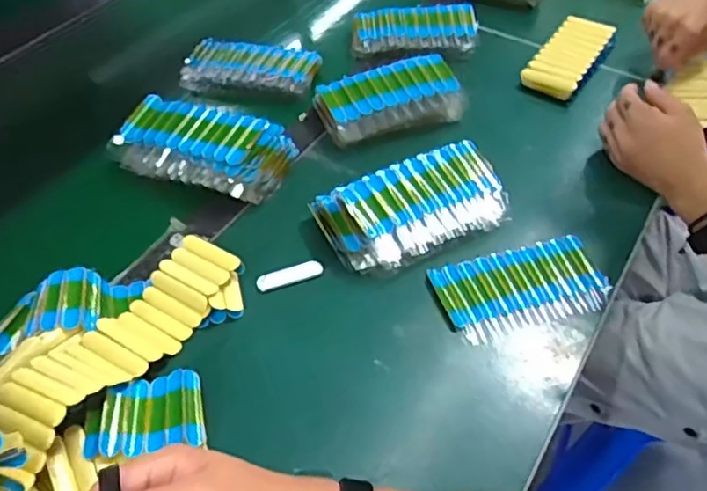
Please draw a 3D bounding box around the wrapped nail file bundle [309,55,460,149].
[{"bbox_3d":[0.043,-0.165,0.704,0.160,0.045,0.089,-19,52,-14],"label":"wrapped nail file bundle"}]

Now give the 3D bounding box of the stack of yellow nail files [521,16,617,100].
[{"bbox_3d":[0.277,-0.241,0.774,0.070,0.041,0.158,28,56,23],"label":"stack of yellow nail files"}]

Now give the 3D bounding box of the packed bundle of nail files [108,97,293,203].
[{"bbox_3d":[-0.163,-0.101,0.638,0.181,0.052,0.094,16,52,14],"label":"packed bundle of nail files"}]

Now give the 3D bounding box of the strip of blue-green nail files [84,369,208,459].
[{"bbox_3d":[-0.154,0.125,0.457,0.082,0.013,0.060,-6,48,-8],"label":"strip of blue-green nail files"}]

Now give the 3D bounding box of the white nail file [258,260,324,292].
[{"bbox_3d":[-0.059,0.027,0.566,0.060,0.005,0.018,-17,52,-13],"label":"white nail file"}]

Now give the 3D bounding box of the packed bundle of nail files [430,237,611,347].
[{"bbox_3d":[0.151,0.037,0.554,0.152,0.012,0.082,-15,51,-11],"label":"packed bundle of nail files"}]

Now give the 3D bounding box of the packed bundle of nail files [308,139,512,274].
[{"bbox_3d":[0.059,-0.035,0.589,0.179,0.047,0.098,-19,52,-15],"label":"packed bundle of nail files"}]

